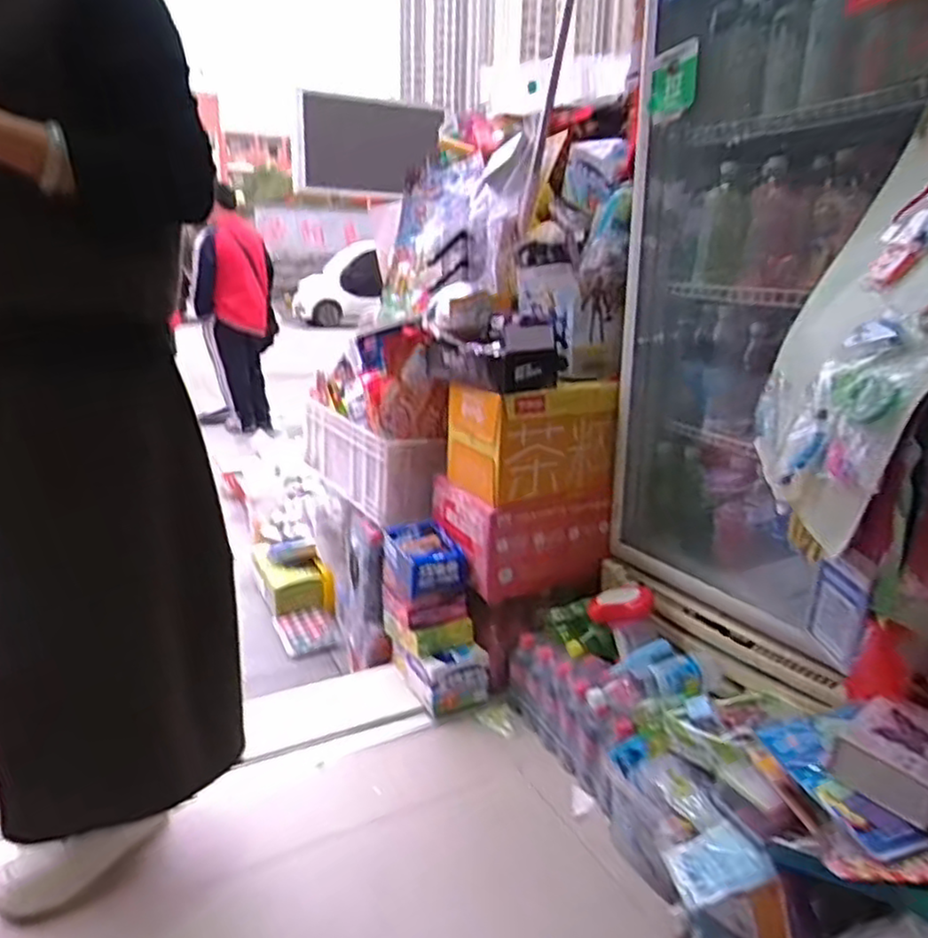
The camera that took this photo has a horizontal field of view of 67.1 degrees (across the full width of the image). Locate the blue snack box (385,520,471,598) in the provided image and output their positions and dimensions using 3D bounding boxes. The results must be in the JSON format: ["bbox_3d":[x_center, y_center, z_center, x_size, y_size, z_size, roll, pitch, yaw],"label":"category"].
[{"bbox_3d":[-0.080,0.185,1.411,0.122,0.095,0.155,-7,18,-28],"label":"blue snack box"}]

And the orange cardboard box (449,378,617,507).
[{"bbox_3d":[0.138,-0.064,1.401,0.273,0.206,0.177,-8,19,-29],"label":"orange cardboard box"}]

